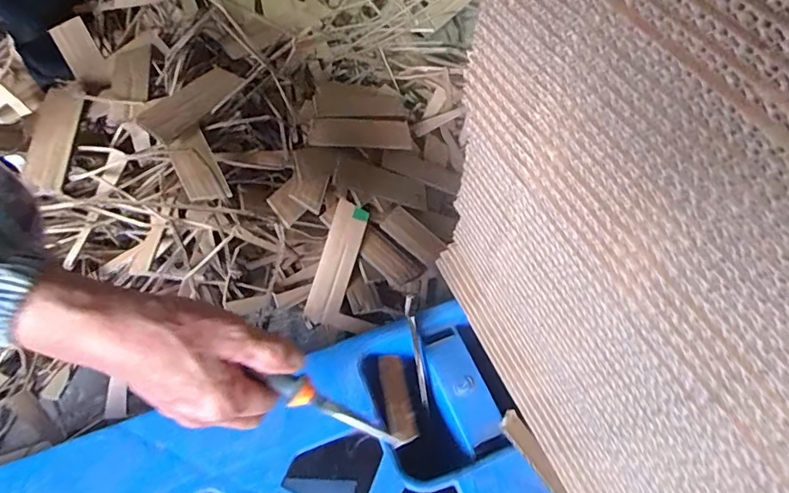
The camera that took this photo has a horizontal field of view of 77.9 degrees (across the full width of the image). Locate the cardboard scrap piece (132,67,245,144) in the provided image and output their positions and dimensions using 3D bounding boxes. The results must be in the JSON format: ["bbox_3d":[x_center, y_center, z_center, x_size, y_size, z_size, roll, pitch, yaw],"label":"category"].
[{"bbox_3d":[-0.212,-0.153,0.516,0.040,0.004,0.126,40,51,-8],"label":"cardboard scrap piece"}]

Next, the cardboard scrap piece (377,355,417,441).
[{"bbox_3d":[0.001,0.107,0.353,0.018,0.004,0.062,-10,56,-7],"label":"cardboard scrap piece"}]

